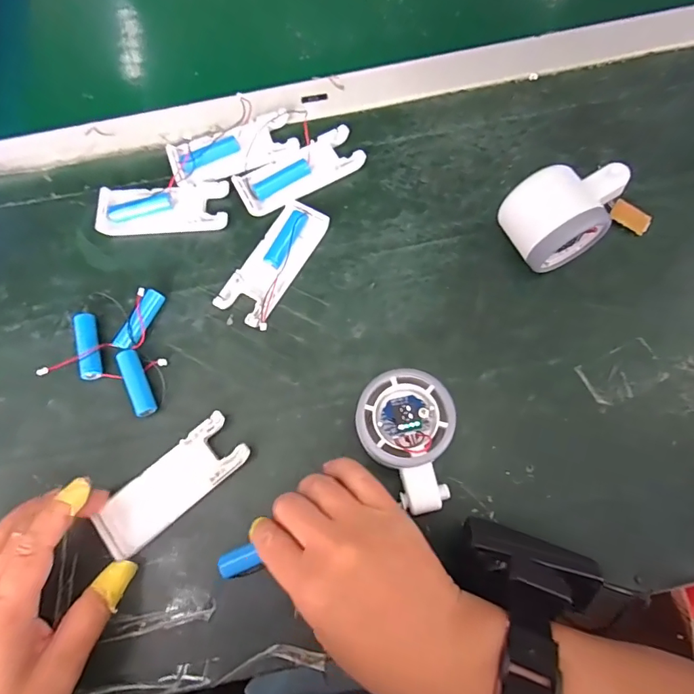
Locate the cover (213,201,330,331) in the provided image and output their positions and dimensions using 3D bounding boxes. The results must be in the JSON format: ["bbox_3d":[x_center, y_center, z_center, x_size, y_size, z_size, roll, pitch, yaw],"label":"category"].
[{"bbox_3d":[-0.056,-0.066,0.358,0.041,0.012,0.105,30,77,10],"label":"cover"}]

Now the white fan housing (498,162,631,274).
[{"bbox_3d":[0.155,-0.093,0.334,0.080,0.058,0.058,-16,74,-2],"label":"white fan housing"}]

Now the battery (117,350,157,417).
[{"bbox_3d":[-0.153,0.026,0.334,0.014,0.013,0.051,-26,74,-5],"label":"battery"}]

